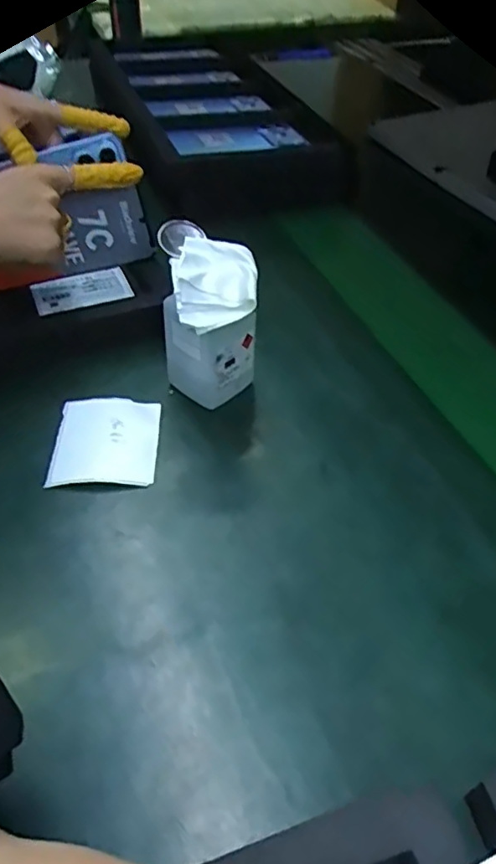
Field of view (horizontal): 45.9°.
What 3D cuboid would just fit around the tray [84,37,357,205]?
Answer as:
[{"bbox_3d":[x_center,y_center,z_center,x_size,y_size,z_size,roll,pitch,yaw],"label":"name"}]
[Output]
[{"bbox_3d":[-0.048,-0.429,0.780,0.240,0.080,0.473,-12,49,-14],"label":"tray"}]

